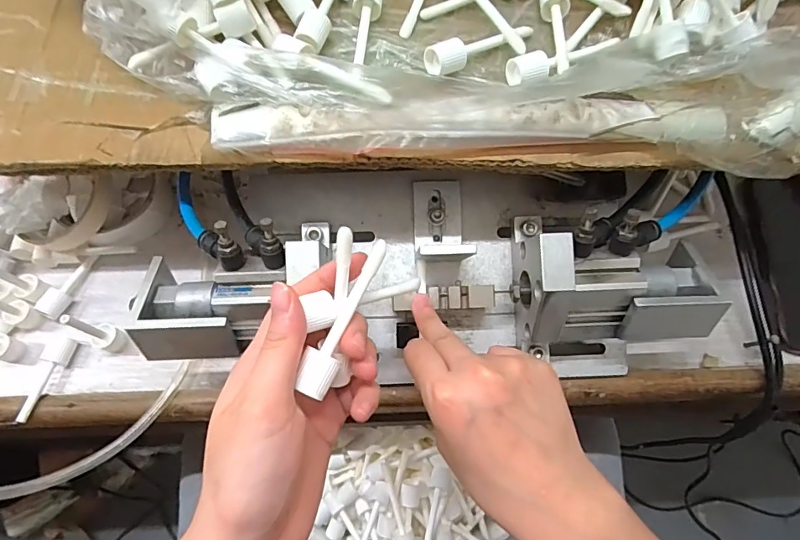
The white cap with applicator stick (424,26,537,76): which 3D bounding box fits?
[{"bbox_3d":[0.053,-0.140,0.295,0.077,0.018,0.017,-23,71,-9],"label":"white cap with applicator stick"}]

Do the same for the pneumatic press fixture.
[{"bbox_3d":[0.022,0.008,0.336,0.373,0.113,0.140,3,69,1],"label":"pneumatic press fixture"}]

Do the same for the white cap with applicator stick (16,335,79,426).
[{"bbox_3d":[-0.268,0.080,0.354,0.015,0.019,0.064,19,70,7],"label":"white cap with applicator stick"}]

